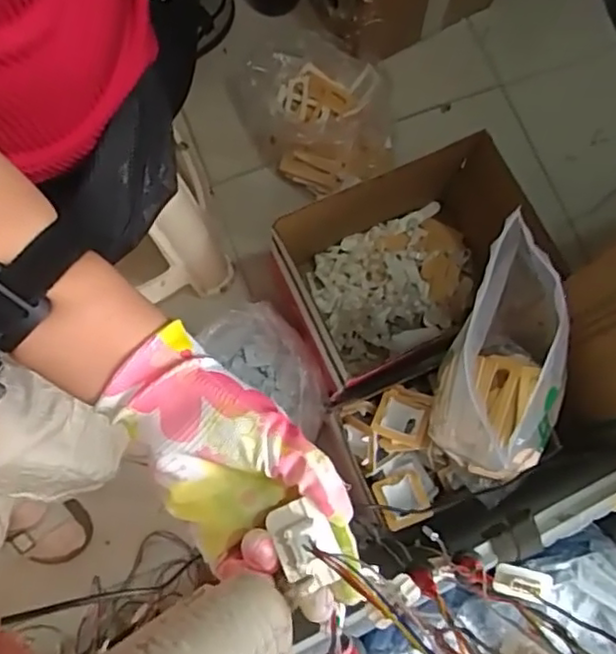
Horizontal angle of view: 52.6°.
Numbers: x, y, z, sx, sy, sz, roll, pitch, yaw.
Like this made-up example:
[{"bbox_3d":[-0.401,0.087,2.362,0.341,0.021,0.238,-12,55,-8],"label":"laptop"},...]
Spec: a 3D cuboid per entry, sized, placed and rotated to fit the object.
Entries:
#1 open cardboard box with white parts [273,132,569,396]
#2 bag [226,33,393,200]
[{"bbox_3d":[0.155,-0.107,1.016,0.389,0.248,0.248,-25,79,-6],"label":"open cardboard box with white parts"},{"bbox_3d":[0.014,-0.395,1.167,0.328,0.085,0.254,37,80,7],"label":"bag"}]

